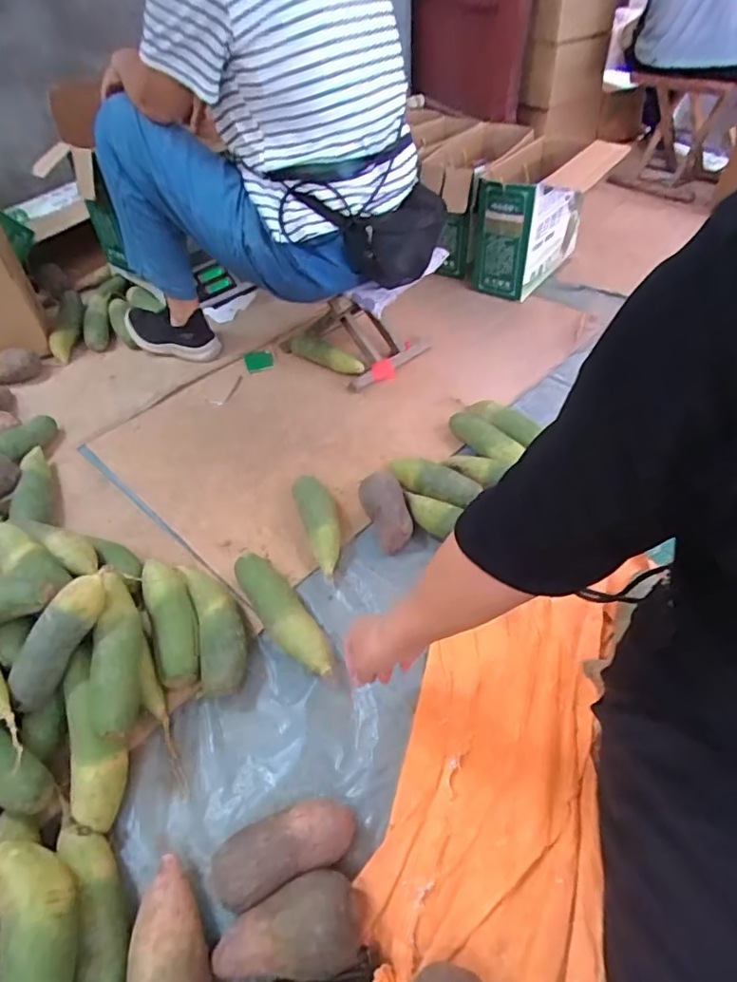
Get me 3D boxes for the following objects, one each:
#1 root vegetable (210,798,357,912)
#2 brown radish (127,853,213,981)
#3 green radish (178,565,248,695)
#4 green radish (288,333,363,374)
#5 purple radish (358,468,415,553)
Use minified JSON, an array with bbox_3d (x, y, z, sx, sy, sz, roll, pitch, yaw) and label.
[{"bbox_3d":[-0.085,0.369,0.555,0.147,0.057,0.061,-20,47,-14],"label":"root vegetable"},{"bbox_3d":[-0.184,0.432,0.498,0.066,0.064,0.154,-20,47,-14],"label":"brown radish"},{"bbox_3d":[-0.212,0.179,0.751,0.067,0.062,0.200,-18,47,-12],"label":"green radish"},{"bbox_3d":[-0.098,-0.302,1.188,0.193,0.040,0.043,23,52,25],"label":"green radish"},{"bbox_3d":[0.029,0.035,0.848,0.064,0.073,0.111,-16,46,-11],"label":"purple radish"}]

